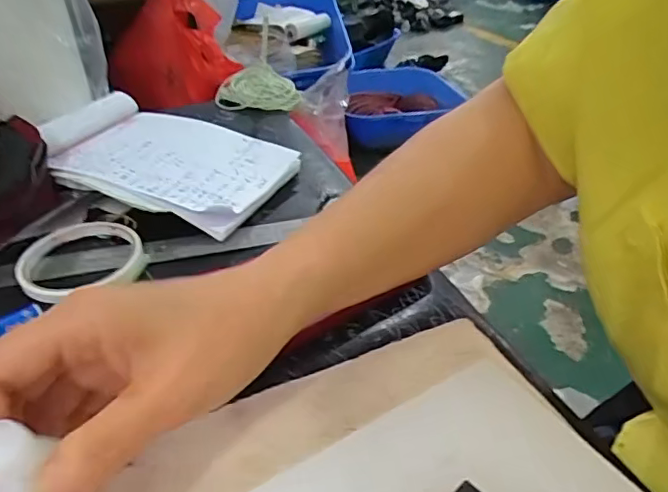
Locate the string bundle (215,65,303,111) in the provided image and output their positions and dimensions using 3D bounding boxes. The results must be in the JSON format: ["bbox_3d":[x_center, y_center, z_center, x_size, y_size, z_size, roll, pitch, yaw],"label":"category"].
[{"bbox_3d":[-0.095,-0.189,0.682,0.103,0.041,0.053,3,34,6],"label":"string bundle"}]

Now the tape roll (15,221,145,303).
[{"bbox_3d":[-0.188,0.007,0.420,0.087,0.012,0.083,-3,34,2],"label":"tape roll"}]

